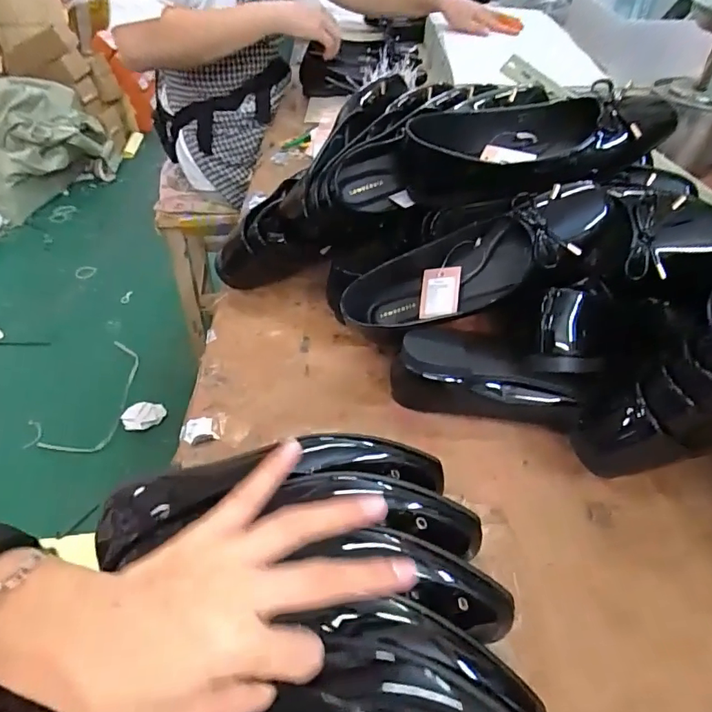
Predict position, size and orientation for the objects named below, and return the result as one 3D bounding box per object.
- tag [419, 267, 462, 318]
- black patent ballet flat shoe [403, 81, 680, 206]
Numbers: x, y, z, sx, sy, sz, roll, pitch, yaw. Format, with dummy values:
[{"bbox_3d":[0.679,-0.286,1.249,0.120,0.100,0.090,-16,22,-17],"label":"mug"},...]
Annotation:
[{"bbox_3d":[0.082,-0.061,0.497,0.039,0.048,0.005,4,3,27],"label":"tag"},{"bbox_3d":[0.166,-0.202,0.492,0.238,0.063,0.101,-5,44,12],"label":"black patent ballet flat shoe"}]

